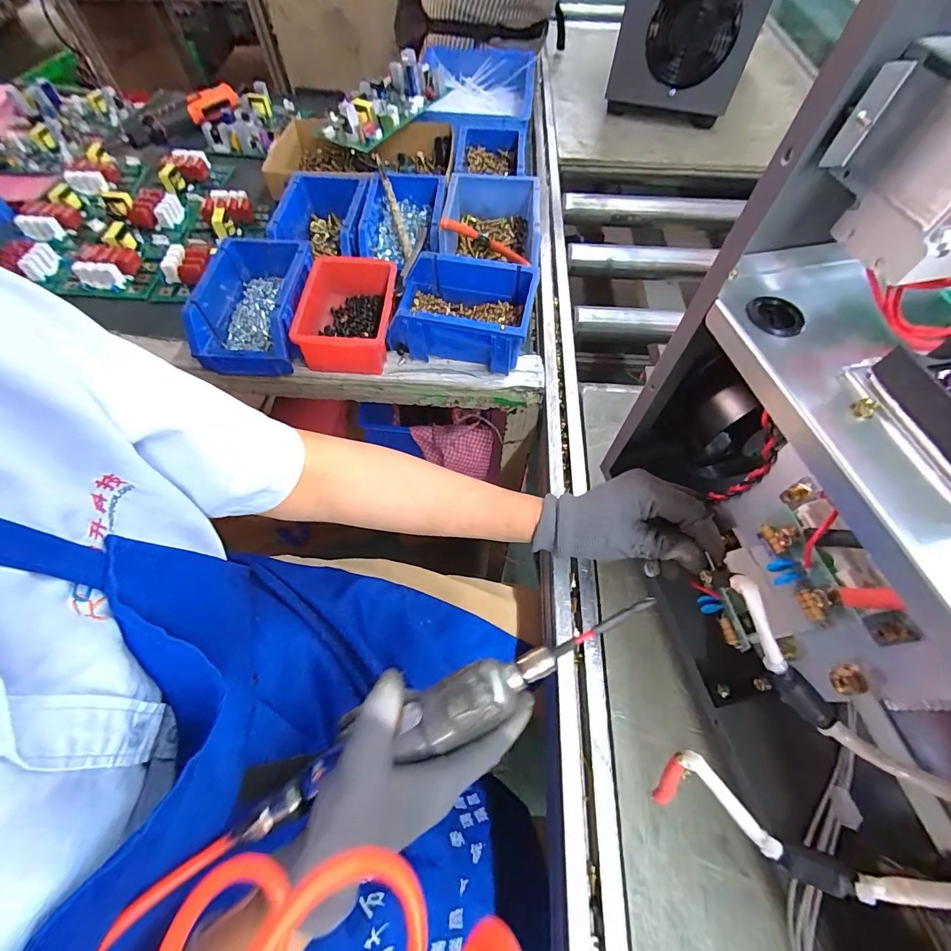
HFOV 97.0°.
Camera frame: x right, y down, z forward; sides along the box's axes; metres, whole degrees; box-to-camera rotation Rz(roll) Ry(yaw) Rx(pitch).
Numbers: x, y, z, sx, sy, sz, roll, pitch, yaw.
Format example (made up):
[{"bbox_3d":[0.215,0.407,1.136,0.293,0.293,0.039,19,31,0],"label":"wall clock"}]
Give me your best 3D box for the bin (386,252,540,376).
[{"bbox_3d":[-0.016,-0.182,0.487,0.156,0.083,0.102,12,62,6],"label":"bin"}]

